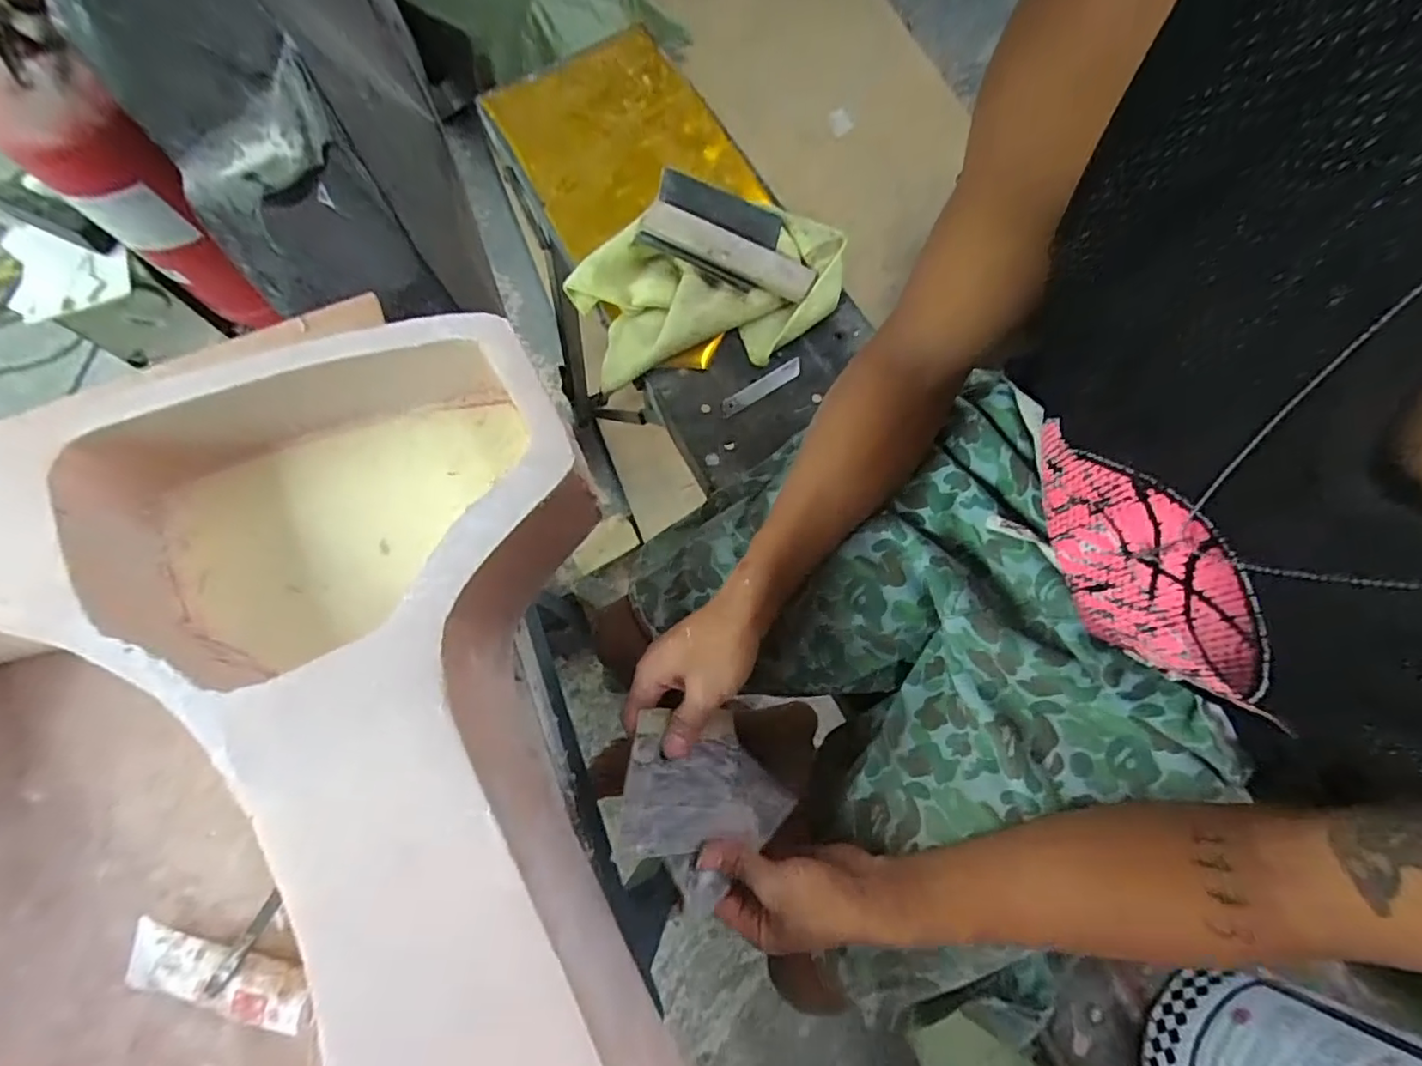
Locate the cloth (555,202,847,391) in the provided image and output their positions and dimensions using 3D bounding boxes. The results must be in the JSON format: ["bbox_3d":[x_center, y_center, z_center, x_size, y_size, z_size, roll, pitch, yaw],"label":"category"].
[{"bbox_3d":[-0.003,-0.267,0.659,0.301,0.043,0.173,-9,73,0],"label":"cloth"}]

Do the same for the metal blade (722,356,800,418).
[{"bbox_3d":[0.055,-0.157,0.643,0.100,0.005,0.018,-32,91,-6],"label":"metal blade"}]

